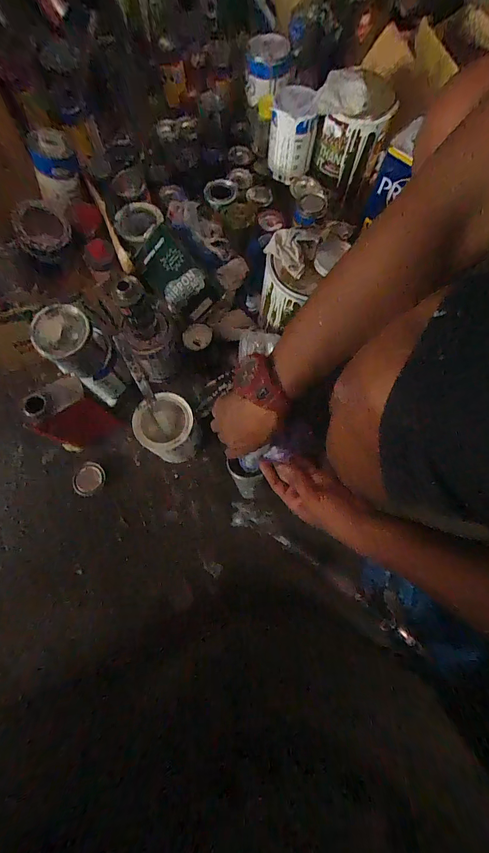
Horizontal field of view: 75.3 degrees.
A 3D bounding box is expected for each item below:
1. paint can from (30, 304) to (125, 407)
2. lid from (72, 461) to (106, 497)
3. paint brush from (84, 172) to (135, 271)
[{"bbox_3d":[-0.295,-0.133,0.603,0.105,0.184,0.102,31,76,8],"label":"paint can"},{"bbox_3d":[-0.323,0.106,0.653,0.064,0.012,0.069,0,74,0],"label":"lid"},{"bbox_3d":[-0.272,-0.407,0.639,0.022,0.033,0.193,-23,94,-7],"label":"paint brush"}]

